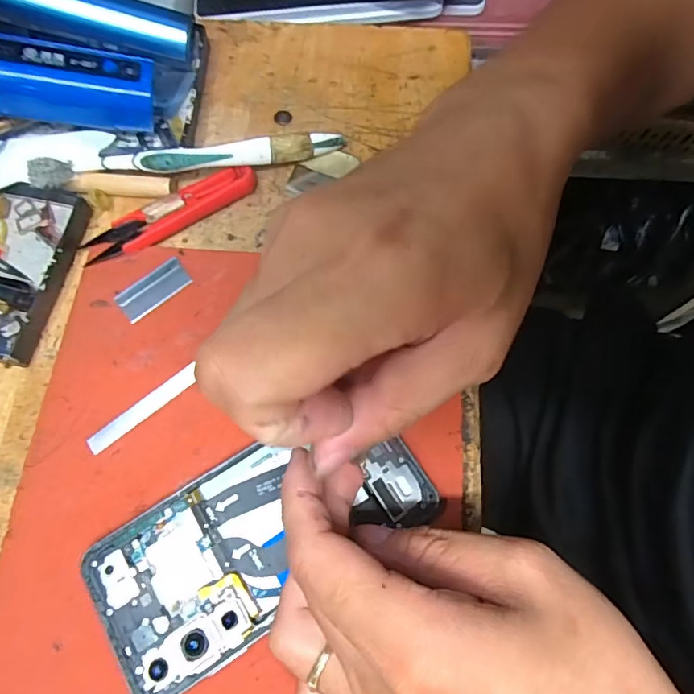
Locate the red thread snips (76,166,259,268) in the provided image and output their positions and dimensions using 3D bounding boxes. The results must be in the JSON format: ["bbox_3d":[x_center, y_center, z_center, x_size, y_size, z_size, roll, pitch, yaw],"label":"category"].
[{"bbox_3d":[-0.097,-0.075,0.274,0.098,0.010,0.023,-26,73,-9],"label":"red thread snips"}]

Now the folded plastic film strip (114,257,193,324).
[{"bbox_3d":[-0.102,-0.031,0.260,0.038,0.004,0.020,-41,75,-14],"label":"folded plastic film strip"}]

